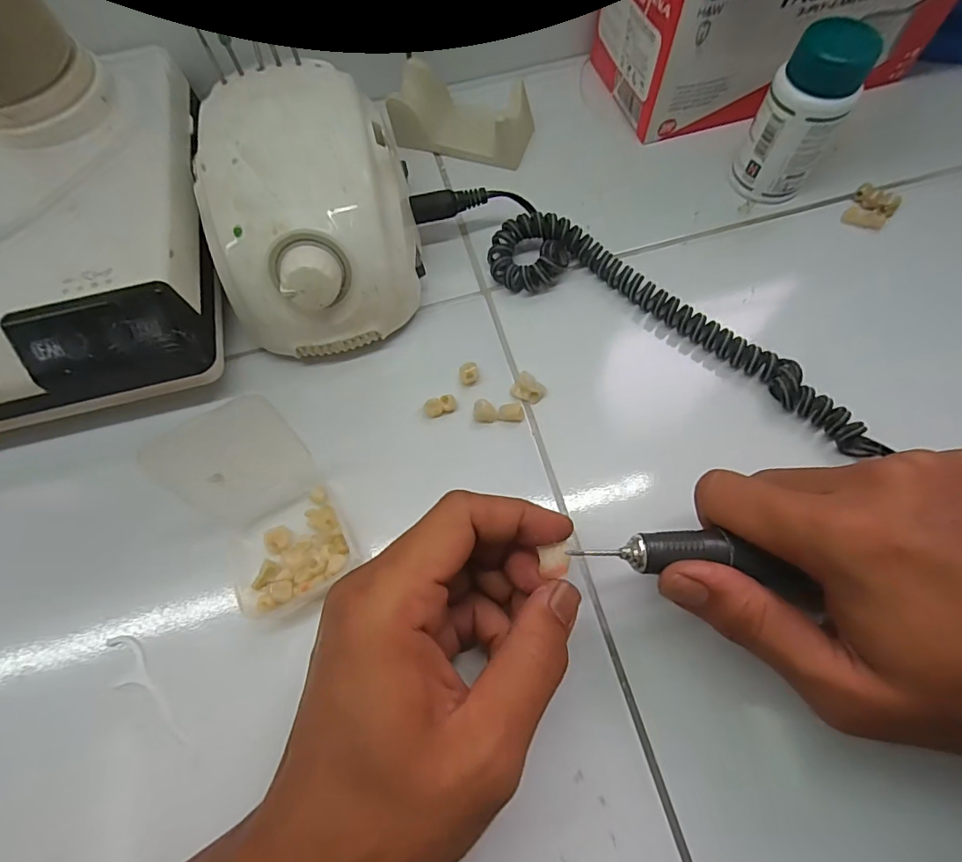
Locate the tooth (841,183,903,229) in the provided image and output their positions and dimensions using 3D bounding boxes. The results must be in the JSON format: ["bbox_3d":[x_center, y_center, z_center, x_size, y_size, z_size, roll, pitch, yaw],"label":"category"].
[{"bbox_3d":[0.242,-0.139,0.306,0.029,0.010,0.025,-42,73,-15],"label":"tooth"}]

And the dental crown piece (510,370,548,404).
[{"bbox_3d":[0.026,-0.023,0.268,0.017,0.008,0.014,36,73,15],"label":"dental crown piece"}]

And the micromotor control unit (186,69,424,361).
[{"bbox_3d":[-0.088,-0.116,0.271,0.097,0.081,0.130,-12,68,-4],"label":"micromotor control unit"}]

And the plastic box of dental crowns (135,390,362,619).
[{"bbox_3d":[-0.098,0.037,0.219,0.055,0.055,0.078,-26,69,-9],"label":"plastic box of dental crowns"}]

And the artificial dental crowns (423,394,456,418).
[{"bbox_3d":[-0.022,-0.013,0.266,0.017,0.008,0.009,-20,69,-7],"label":"artificial dental crowns"}]

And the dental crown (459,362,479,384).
[{"bbox_3d":[-0.007,-0.032,0.273,0.011,0.009,0.010,0,68,1],"label":"dental crown"}]

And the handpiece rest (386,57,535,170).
[{"bbox_3d":[-0.012,-0.215,0.335,0.091,0.033,0.055,12,68,6],"label":"handpiece rest"}]

